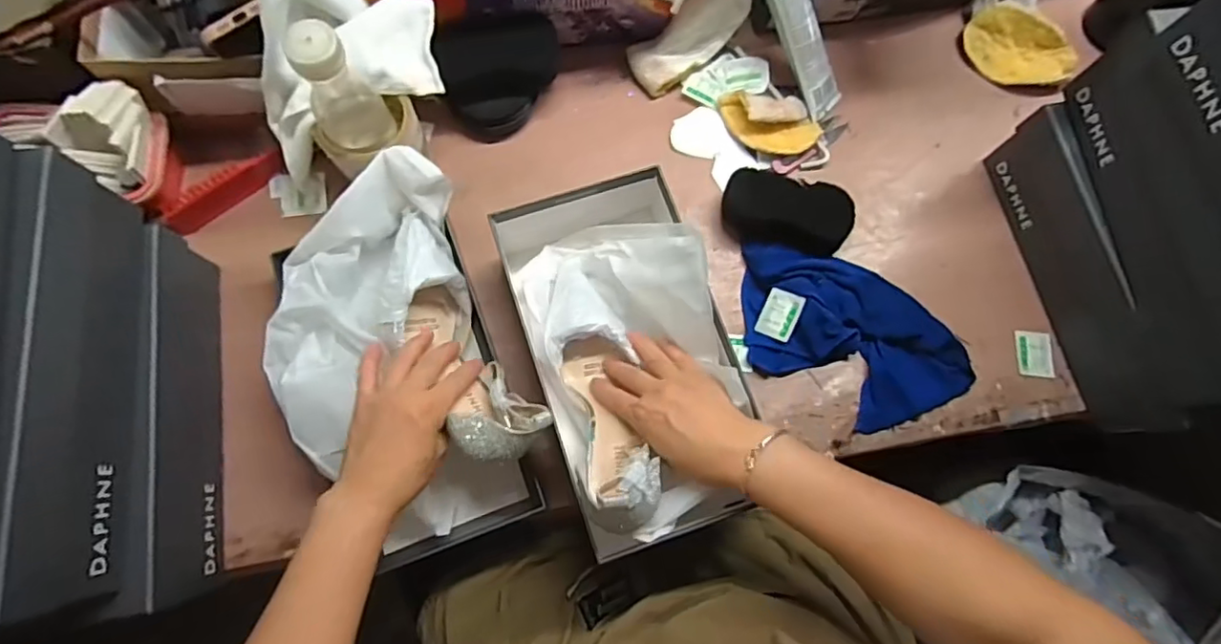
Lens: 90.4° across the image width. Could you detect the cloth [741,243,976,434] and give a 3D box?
[{"bbox_3d":[0.229,0.010,0.578,0.232,0.033,0.142,32,77,6],"label":"cloth"}]

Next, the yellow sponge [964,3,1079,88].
[{"bbox_3d":[0.445,-0.295,0.660,0.118,0.037,0.070,43,78,8],"label":"yellow sponge"}]

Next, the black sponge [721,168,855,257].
[{"bbox_3d":[0.177,-0.110,0.610,0.124,0.030,0.067,9,76,0],"label":"black sponge"}]

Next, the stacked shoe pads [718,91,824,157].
[{"bbox_3d":[0.162,-0.202,0.628,0.108,0.028,0.046,16,76,2],"label":"stacked shoe pads"}]

